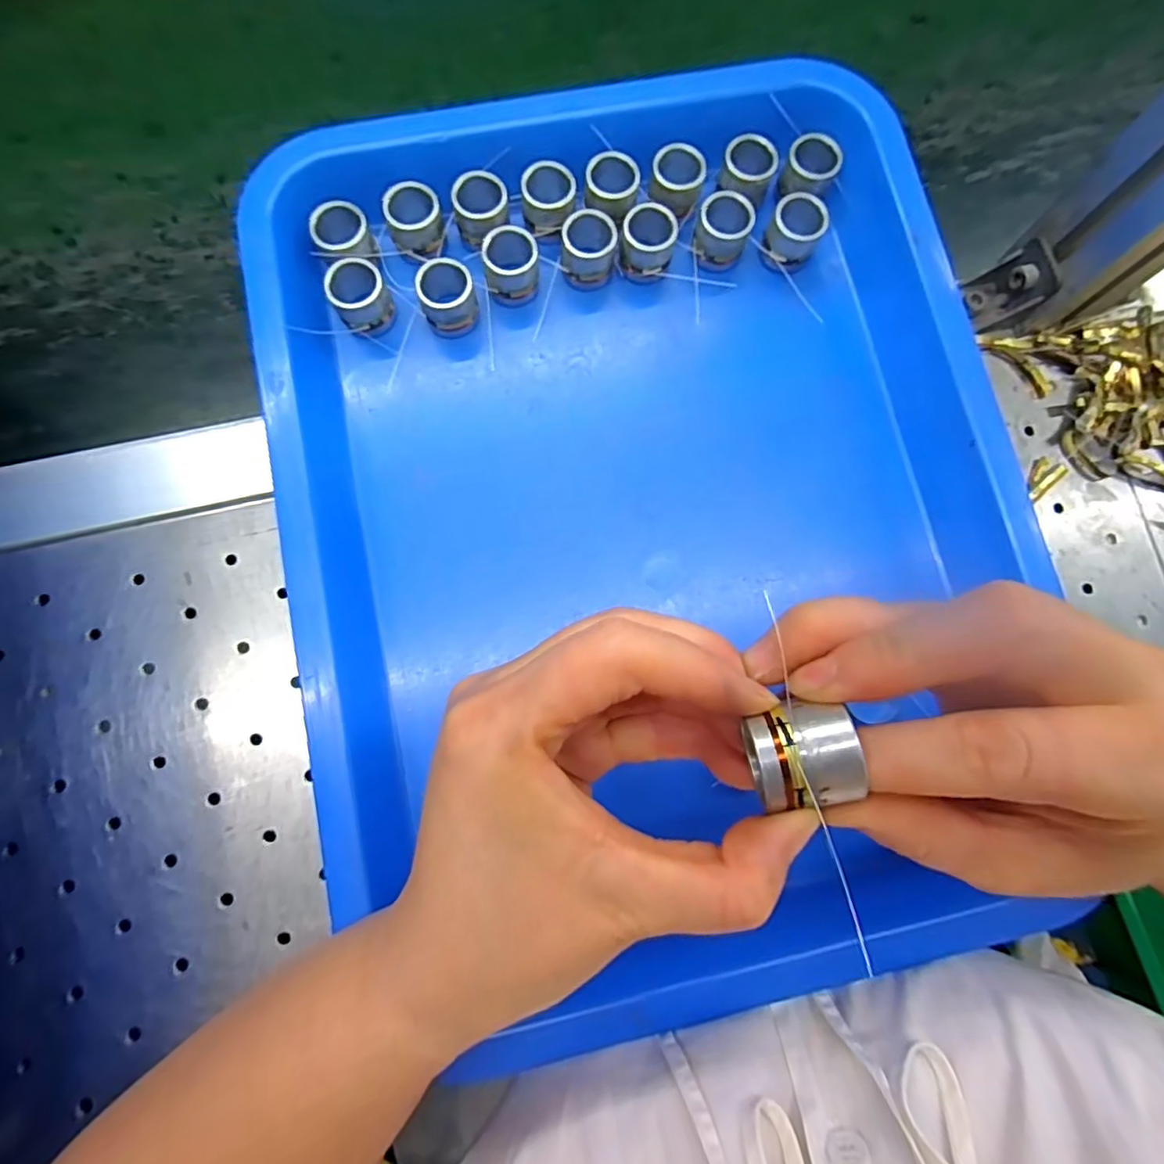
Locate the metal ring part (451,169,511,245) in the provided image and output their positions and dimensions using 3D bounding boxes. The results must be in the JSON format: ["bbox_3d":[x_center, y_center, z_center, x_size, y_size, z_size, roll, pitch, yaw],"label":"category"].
[{"bbox_3d":[-0.047,-0.174,0.273,0.024,0.014,0.027,-12,79,-4],"label":"metal ring part"}]

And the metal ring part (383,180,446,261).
[{"bbox_3d":[-0.076,-0.166,0.272,0.024,0.017,0.027,-17,79,-5],"label":"metal ring part"}]

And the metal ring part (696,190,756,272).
[{"bbox_3d":[0.067,-0.165,0.279,0.024,0.024,0.021,17,78,3],"label":"metal ring part"}]

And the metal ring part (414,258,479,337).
[{"bbox_3d":[-0.061,-0.129,0.269,0.024,0.025,0.023,-17,79,-5],"label":"metal ring part"}]

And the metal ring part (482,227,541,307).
[{"bbox_3d":[-0.032,-0.146,0.274,0.024,0.023,0.023,-12,79,-4],"label":"metal ring part"}]

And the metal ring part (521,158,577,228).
[{"bbox_3d":[-0.015,-0.180,0.274,0.024,0.014,0.023,0,78,-1],"label":"metal ring part"}]

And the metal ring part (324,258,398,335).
[{"bbox_3d":[-0.099,-0.128,0.267,0.024,0.025,0.024,0,78,-1],"label":"metal ring part"}]

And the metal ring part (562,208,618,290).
[{"bbox_3d":[0.004,-0.155,0.277,0.025,0.027,0.020,-2,78,-1],"label":"metal ring part"}]

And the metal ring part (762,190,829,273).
[{"bbox_3d":[0.100,-0.164,0.280,0.023,0.021,0.029,22,79,4],"label":"metal ring part"}]

